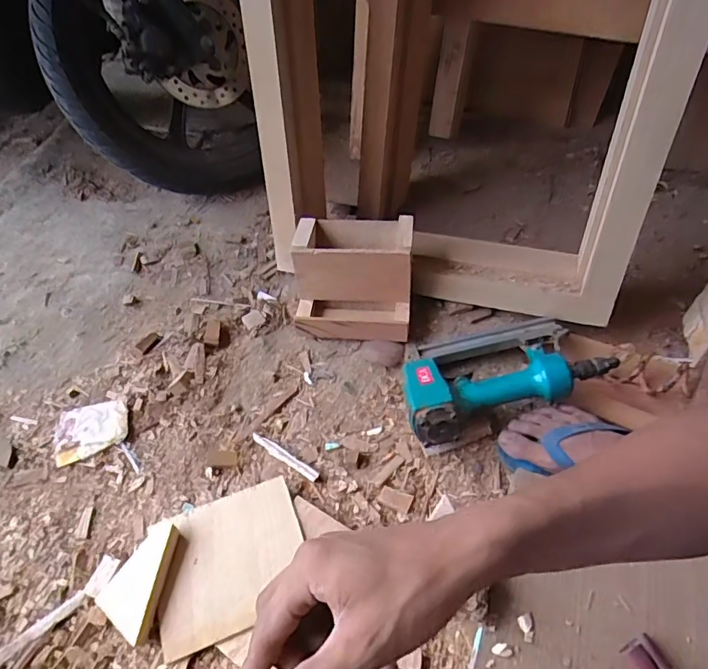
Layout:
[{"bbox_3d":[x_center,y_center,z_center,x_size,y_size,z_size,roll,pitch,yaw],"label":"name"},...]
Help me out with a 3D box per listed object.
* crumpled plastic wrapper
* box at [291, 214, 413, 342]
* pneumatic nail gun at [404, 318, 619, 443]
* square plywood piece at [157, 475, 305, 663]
[{"bbox_3d":[-0.351,0.126,0.690,0.094,0.013,0.082,-14,51,-9],"label":"crumpled plastic wrapper"},{"bbox_3d":[-0.002,-0.076,0.757,0.167,0.145,0.130,5,50,7],"label":"box"},{"bbox_3d":[0.179,0.036,0.672,0.269,0.070,0.168,-16,51,-11],"label":"pneumatic nail gun"},{"bbox_3d":[-0.135,0.243,0.558,0.159,0.012,0.141,-21,51,-6],"label":"square plywood piece"}]

